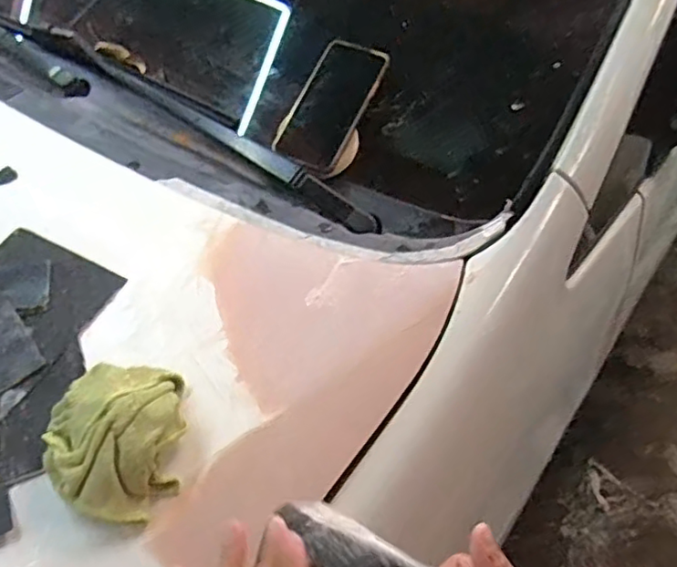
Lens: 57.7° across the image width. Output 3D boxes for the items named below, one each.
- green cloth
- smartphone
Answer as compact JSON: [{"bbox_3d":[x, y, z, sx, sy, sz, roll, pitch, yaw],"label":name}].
[{"bbox_3d":[-0.175,0.115,0.488,0.100,0.061,0.123,4,43,-2],"label":"green cloth"},{"bbox_3d":[-0.007,-0.210,0.714,0.075,0.014,0.160,29,86,-1],"label":"smartphone"}]

